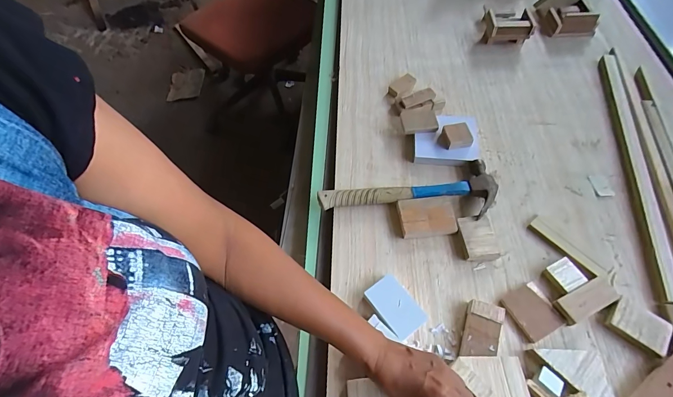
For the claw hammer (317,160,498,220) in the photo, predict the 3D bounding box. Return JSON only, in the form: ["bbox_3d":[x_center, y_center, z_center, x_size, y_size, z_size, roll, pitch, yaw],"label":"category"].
[{"bbox_3d":[0.114,-0.020,0.561,0.278,0.026,0.101,1,60,4],"label":"claw hammer"}]

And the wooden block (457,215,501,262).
[{"bbox_3d":[0.214,0.061,0.516,0.052,0.017,0.066,-5,59,0],"label":"wooden block"}]

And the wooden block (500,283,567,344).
[{"bbox_3d":[0.267,0.154,0.466,0.059,0.007,0.062,-25,61,-11],"label":"wooden block"}]

